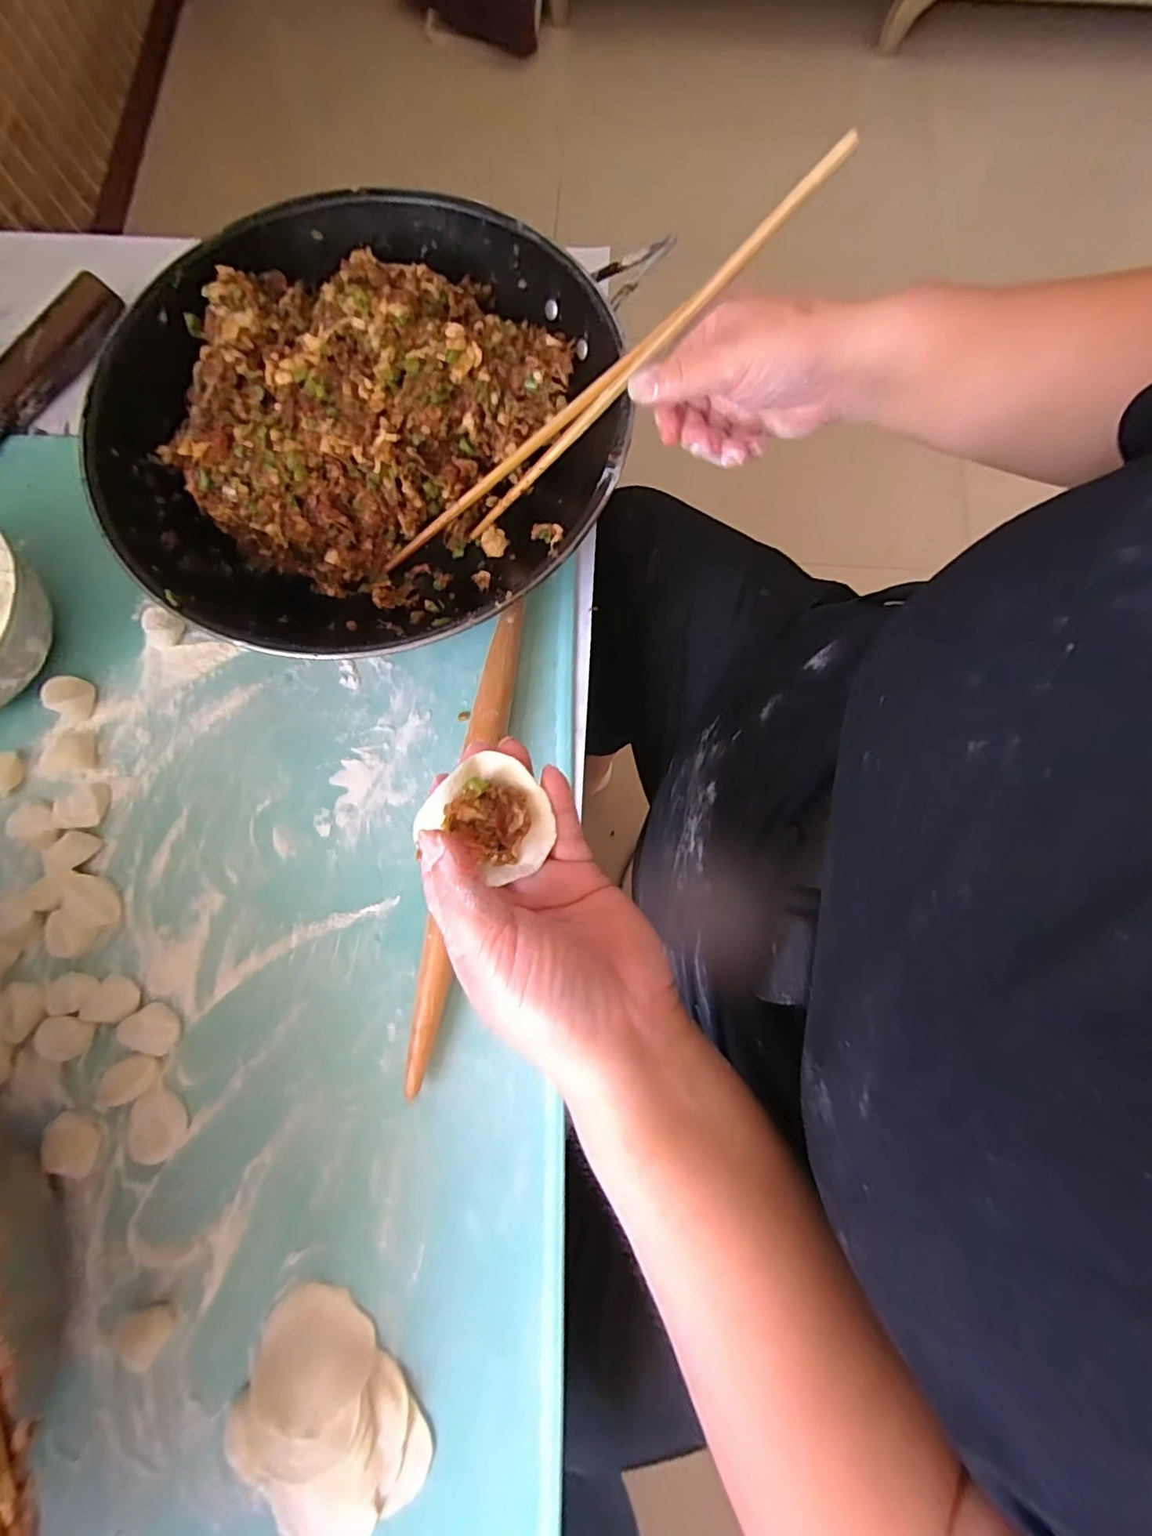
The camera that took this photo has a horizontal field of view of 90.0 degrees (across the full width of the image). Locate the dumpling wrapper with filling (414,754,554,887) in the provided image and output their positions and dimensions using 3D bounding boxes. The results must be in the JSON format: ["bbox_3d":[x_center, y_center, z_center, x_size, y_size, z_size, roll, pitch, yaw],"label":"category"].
[{"bbox_3d":[-0.034,0.020,0.241,0.048,0.024,0.044,39,80,8],"label":"dumpling wrapper with filling"}]

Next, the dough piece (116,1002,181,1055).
[{"bbox_3d":[-0.250,0.153,0.340,0.035,0.012,0.026,13,78,3],"label":"dough piece"}]

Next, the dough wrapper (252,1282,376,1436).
[{"bbox_3d":[-0.140,0.314,0.306,0.061,0.009,0.058,-3,63,5],"label":"dough wrapper"}]

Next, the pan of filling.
[{"bbox_3d":[-0.126,-0.202,0.375,0.298,0.093,0.302,0,77,0],"label":"pan of filling"}]

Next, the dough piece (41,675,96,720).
[{"bbox_3d":[-0.335,-0.048,0.381,0.026,0.013,0.025,16,78,4],"label":"dough piece"}]

